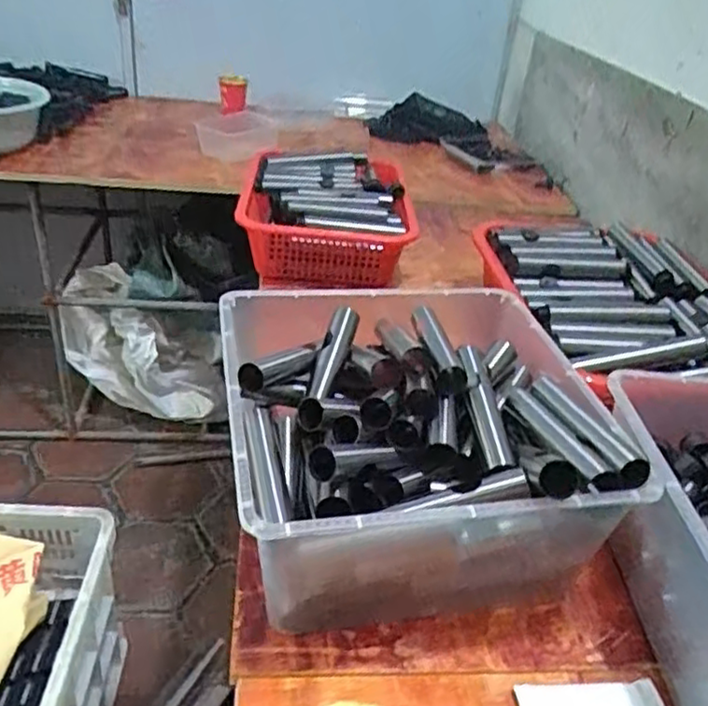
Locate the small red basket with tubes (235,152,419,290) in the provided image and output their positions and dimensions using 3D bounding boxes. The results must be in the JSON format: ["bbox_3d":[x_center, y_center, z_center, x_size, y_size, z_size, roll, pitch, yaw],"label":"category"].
[{"bbox_3d":[-0.042,-0.201,1.057,0.249,0.112,0.253,3,33,-4],"label":"small red basket with tubes"}]

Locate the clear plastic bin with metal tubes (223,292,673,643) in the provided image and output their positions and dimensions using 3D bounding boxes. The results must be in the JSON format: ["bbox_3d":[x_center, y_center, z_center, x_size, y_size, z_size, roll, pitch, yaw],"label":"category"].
[{"bbox_3d":[0.044,0.078,0.607,0.292,0.159,0.296,-2,34,-12],"label":"clear plastic bin with metal tubes"}]

